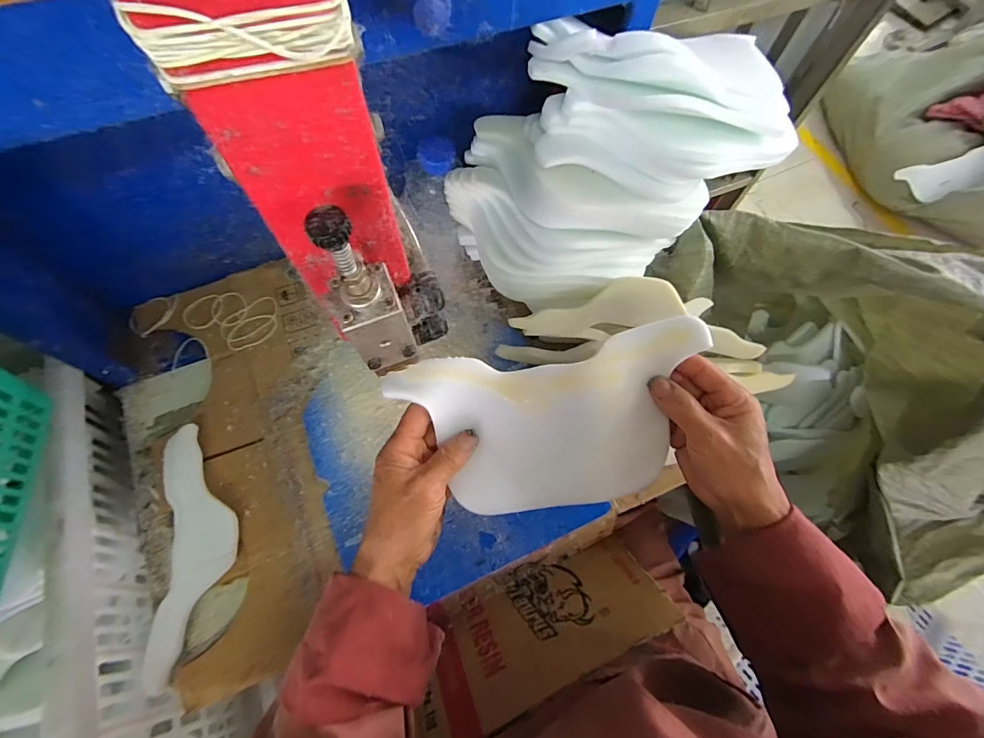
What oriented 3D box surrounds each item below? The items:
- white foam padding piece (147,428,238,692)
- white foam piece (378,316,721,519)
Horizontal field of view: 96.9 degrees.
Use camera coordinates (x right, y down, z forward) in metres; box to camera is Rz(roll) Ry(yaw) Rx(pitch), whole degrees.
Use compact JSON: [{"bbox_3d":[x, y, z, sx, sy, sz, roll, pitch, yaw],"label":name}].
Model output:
[{"bbox_3d":[-0.316,0.187,0.467,0.075,0.034,0.248,-10,69,-7],"label":"white foam padding piece"},{"bbox_3d":[0.051,0.046,0.357,0.238,0.019,0.135,-10,98,2],"label":"white foam piece"}]

